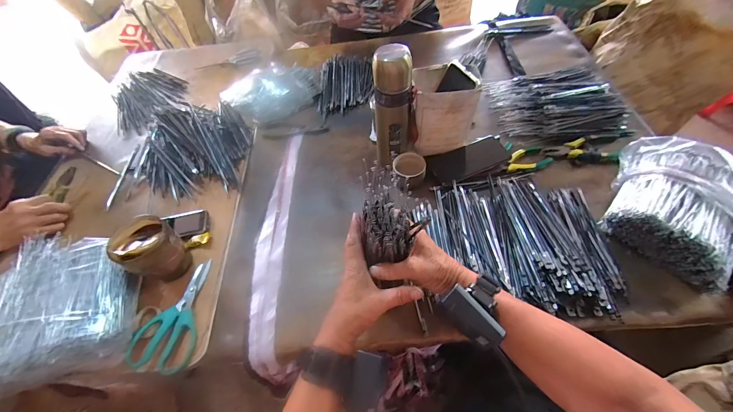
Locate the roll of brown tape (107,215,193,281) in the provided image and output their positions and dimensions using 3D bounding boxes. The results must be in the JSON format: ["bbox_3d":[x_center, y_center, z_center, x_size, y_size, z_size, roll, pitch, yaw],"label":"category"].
[{"bbox_3d":[-0.366,0.079,0.541,0.097,0.117,0.085,29,63,22],"label":"roll of brown tape"}]

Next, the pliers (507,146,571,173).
[{"bbox_3d":[0.350,-0.103,0.639,0.139,0.011,0.055,-12,56,-3],"label":"pliers"}]

